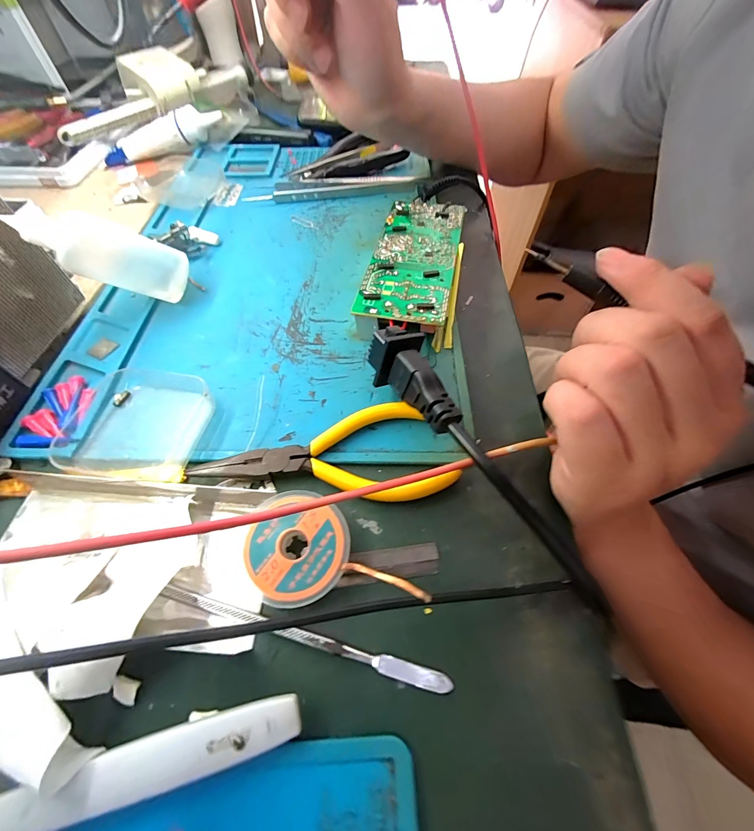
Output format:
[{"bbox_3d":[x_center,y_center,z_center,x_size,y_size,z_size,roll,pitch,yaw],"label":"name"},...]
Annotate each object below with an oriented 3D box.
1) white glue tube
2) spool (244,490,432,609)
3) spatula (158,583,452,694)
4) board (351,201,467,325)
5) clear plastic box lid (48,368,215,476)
[{"bbox_3d":[-0.225,-0.291,0.366,0.127,0.026,0.021,-20,59,3],"label":"white glue tube"},{"bbox_3d":[-0.021,0.054,0.148,0.068,0.021,0.046,-3,58,-5],"label":"spool"},{"bbox_3d":[-0.030,0.086,0.137,0.118,0.004,0.006,15,58,7],"label":"spatula"},{"bbox_3d":[0.026,-0.104,0.248,0.054,0.028,0.129,11,58,7],"label":"board"},{"bbox_3d":[-0.130,0.001,0.190,0.074,0.004,0.065,4,57,2],"label":"clear plastic box lid"}]

